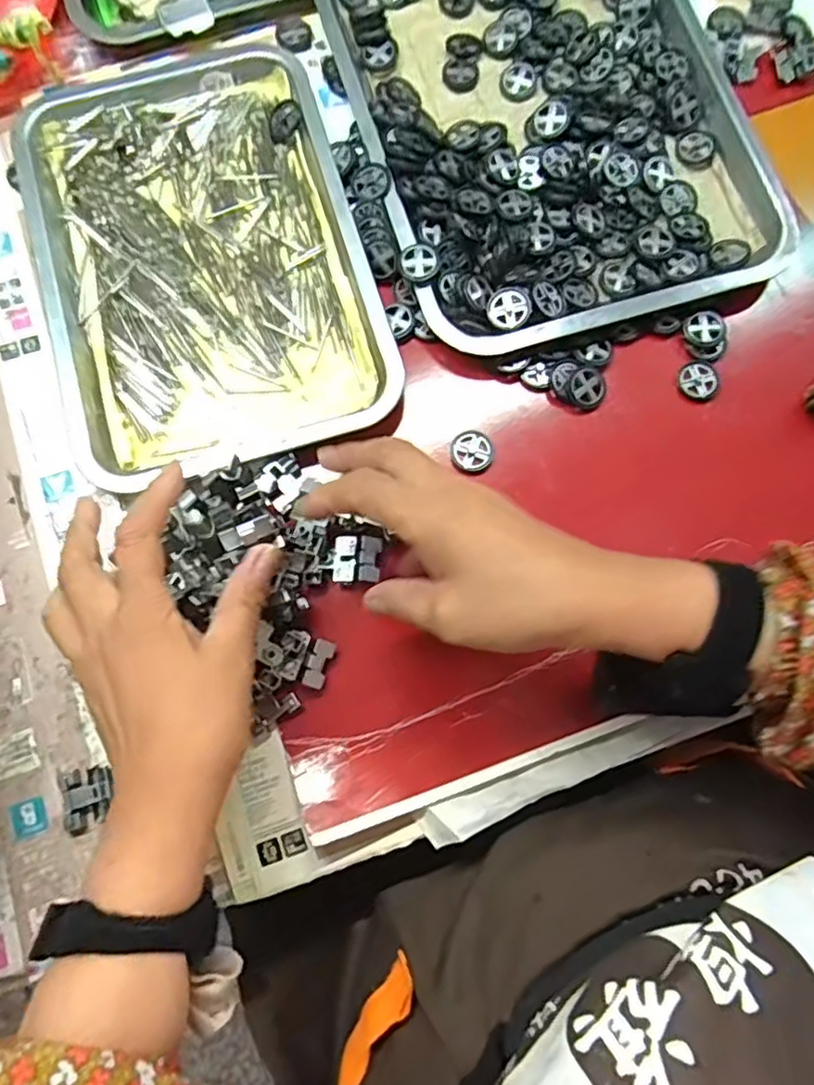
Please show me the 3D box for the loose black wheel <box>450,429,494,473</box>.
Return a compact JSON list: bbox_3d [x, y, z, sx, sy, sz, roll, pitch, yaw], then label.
[{"bbox_3d":[0.042,-0.058,0.421,0.027,0.006,0.027,0,76,0],"label":"loose black wheel"}]

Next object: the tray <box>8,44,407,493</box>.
[{"bbox_3d":[-0.140,-0.194,0.442,0.210,0.020,0.304,-17,76,-4],"label":"tray"}]

